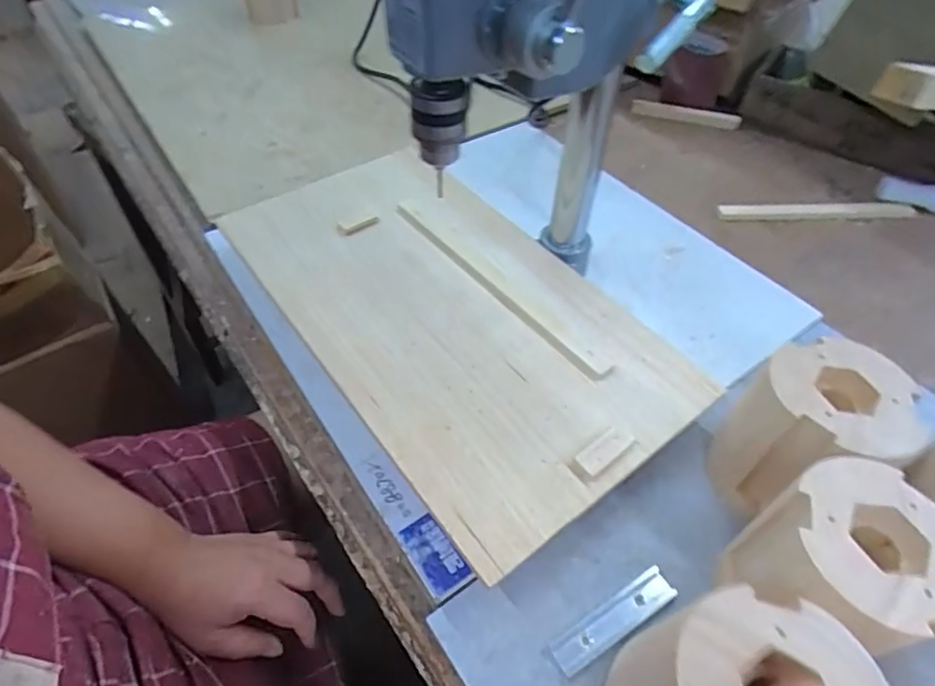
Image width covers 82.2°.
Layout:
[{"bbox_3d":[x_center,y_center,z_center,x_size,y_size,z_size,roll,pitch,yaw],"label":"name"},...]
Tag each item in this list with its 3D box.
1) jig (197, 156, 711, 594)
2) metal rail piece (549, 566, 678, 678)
[{"bbox_3d":[-0.021,-0.035,0.419,0.210,0.017,0.374,-31,57,-23],"label":"jig"},{"bbox_3d":[0.082,0.155,0.299,0.078,0.006,0.019,-25,56,-19],"label":"metal rail piece"}]

